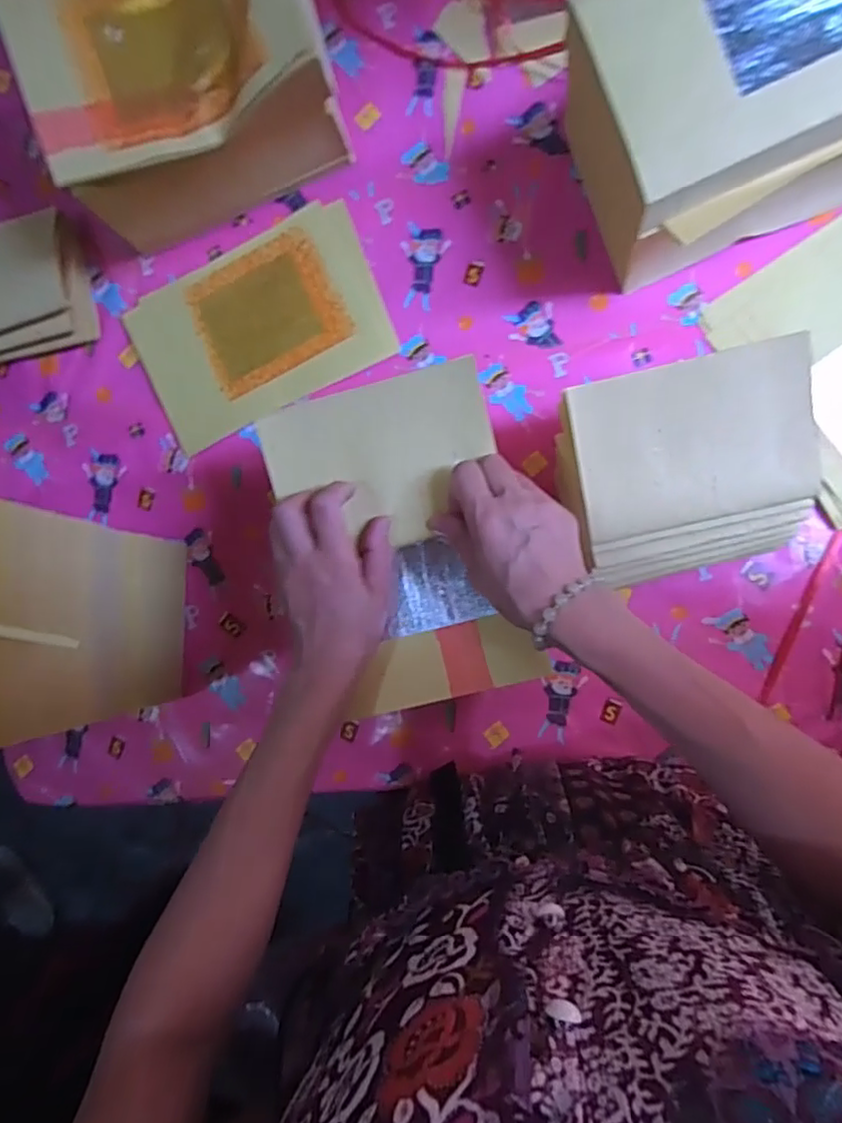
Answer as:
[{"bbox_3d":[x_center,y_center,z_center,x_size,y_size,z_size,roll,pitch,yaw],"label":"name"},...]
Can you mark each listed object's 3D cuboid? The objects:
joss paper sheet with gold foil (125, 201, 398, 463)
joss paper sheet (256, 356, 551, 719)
[{"bbox_3d":[-0.160,-0.233,0.628,0.242,0.010,0.165,-25,88,5],"label":"joss paper sheet with gold foil"},{"bbox_3d":[-0.011,-0.012,0.458,0.157,0.019,0.230,-15,89,4],"label":"joss paper sheet"}]

